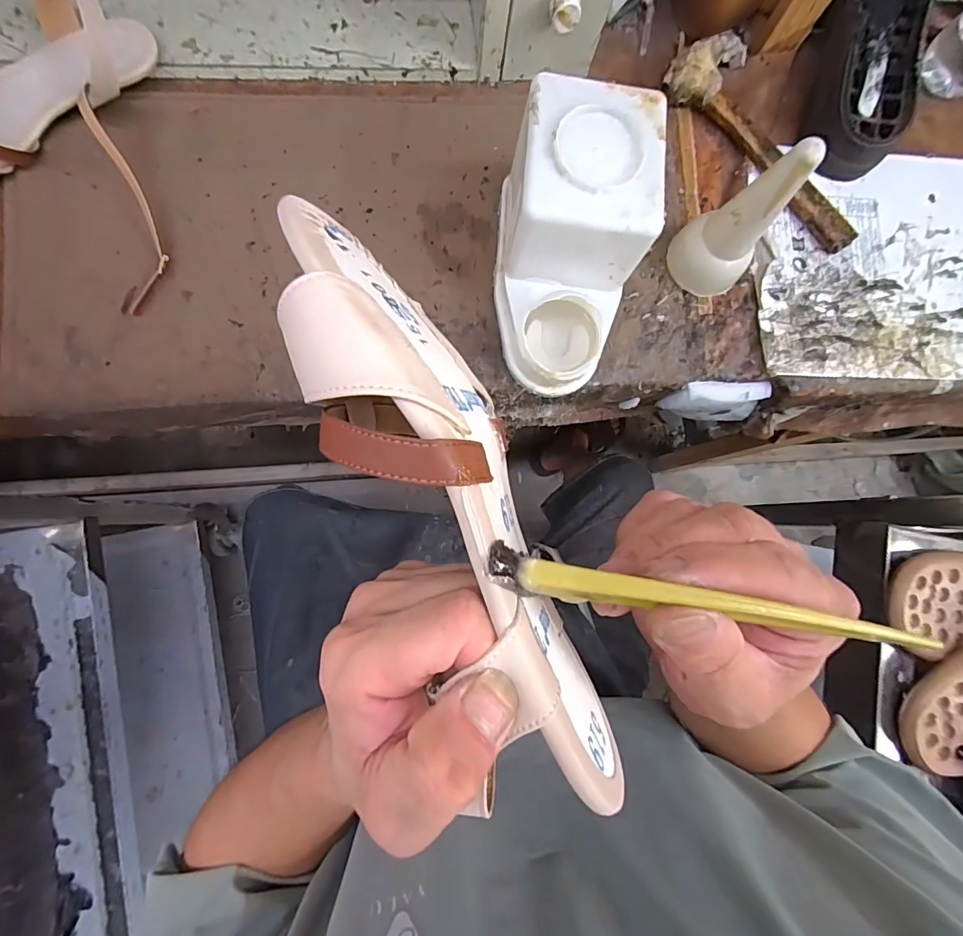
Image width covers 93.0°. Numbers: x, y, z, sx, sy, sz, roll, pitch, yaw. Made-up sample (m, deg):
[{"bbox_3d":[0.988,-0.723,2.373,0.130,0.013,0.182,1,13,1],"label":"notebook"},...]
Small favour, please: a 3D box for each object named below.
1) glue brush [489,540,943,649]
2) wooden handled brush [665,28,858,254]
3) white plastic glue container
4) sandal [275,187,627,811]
[{"bbox_3d":[0.064,0.038,0.132,0.123,0.004,0.012,9,84,2],"label":"glue brush"},{"bbox_3d":[0.279,-0.320,0.439,0.244,0.027,0.080,44,82,0],"label":"wooden handled brush"},{"bbox_3d":[0.067,-0.168,0.364,0.107,0.116,0.191,7,84,-5],"label":"white plastic glue container"},{"bbox_3d":[-0.006,0.010,0.149,0.054,0.068,0.218,-28,93,-7],"label":"sandal"}]

